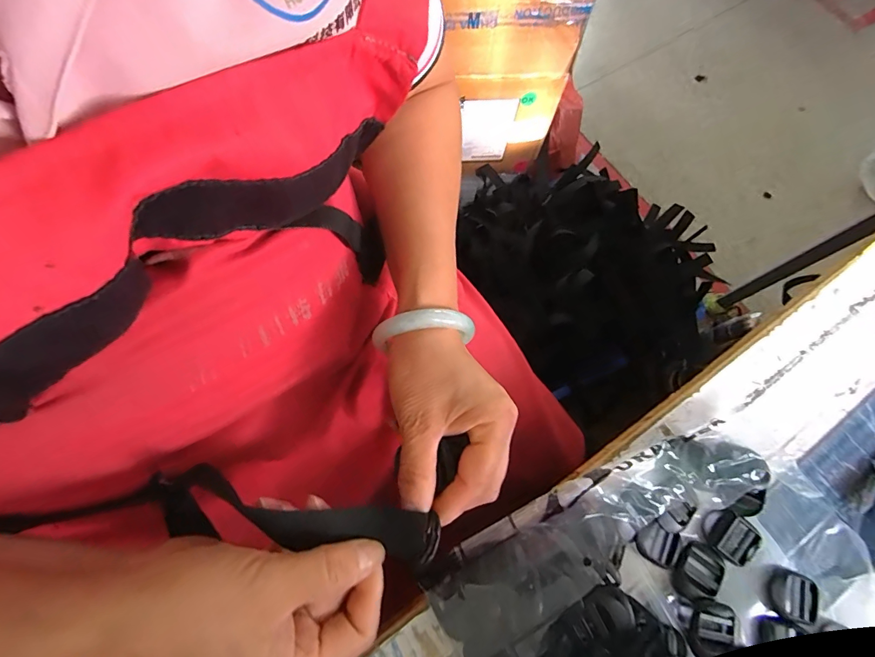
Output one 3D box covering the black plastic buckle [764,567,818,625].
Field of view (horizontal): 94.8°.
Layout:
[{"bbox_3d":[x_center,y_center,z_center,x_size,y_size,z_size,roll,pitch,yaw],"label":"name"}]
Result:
[{"bbox_3d":[0.253,0.191,0.288,0.034,0.004,0.031,18,70,4],"label":"black plastic buckle"}]

